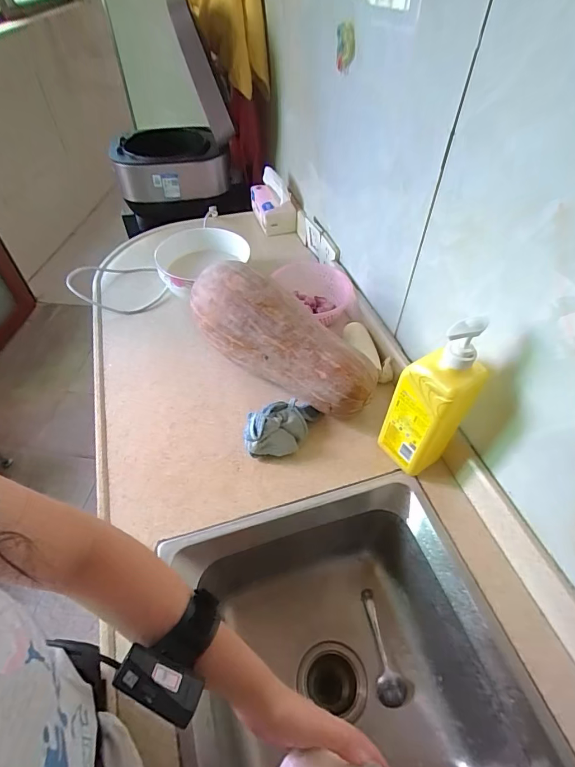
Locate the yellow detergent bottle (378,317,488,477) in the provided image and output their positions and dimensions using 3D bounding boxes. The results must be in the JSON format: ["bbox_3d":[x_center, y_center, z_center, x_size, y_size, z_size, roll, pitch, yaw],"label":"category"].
[{"bbox_3d":[0.194,0.024,0.553,0.062,0.285,0.085,-33,58,-25],"label":"yellow detergent bottle"}]

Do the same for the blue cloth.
[{"bbox_3d":[-0.005,0.071,0.657,0.134,0.060,0.070,-26,55,-21],"label":"blue cloth"}]

